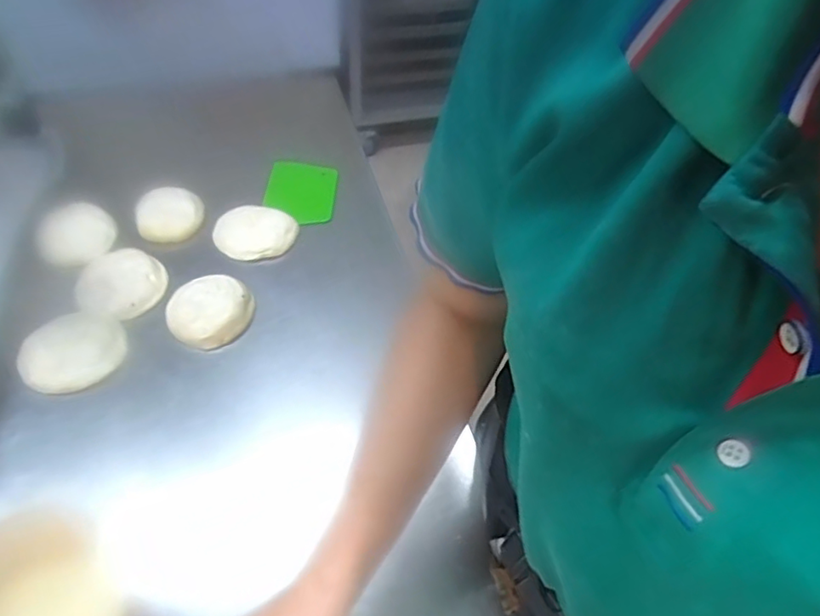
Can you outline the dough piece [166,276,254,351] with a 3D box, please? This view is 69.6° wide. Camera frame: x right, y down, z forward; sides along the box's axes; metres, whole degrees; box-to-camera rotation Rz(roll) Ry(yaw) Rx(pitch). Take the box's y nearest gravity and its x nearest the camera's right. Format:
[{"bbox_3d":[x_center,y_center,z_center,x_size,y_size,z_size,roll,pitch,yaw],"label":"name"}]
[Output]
[{"bbox_3d":[-0.214,0.004,0.636,0.086,0.023,0.083,2,49,-2],"label":"dough piece"}]

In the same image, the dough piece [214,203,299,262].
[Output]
[{"bbox_3d":[-0.186,-0.091,0.713,0.096,0.026,0.069,-15,52,-16],"label":"dough piece"}]

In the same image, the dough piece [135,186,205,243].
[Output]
[{"bbox_3d":[-0.300,-0.119,0.738,0.078,0.026,0.076,2,49,-2],"label":"dough piece"}]

